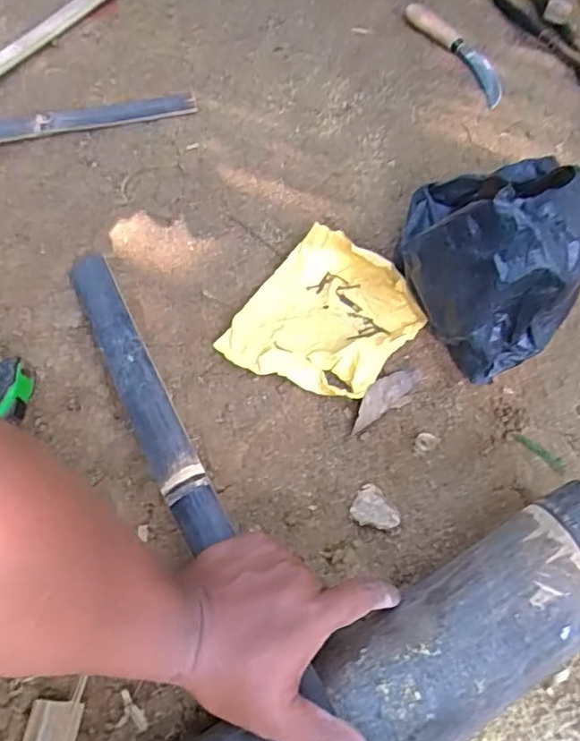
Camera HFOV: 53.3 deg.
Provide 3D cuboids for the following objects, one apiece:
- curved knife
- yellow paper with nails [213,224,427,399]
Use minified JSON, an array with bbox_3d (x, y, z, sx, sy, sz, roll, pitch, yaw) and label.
[{"bbox_3d":[0.211,-0.397,0.720,0.042,0.018,0.195,-25,65,-11],"label":"curved knife"},{"bbox_3d":[0.031,-0.048,0.551,0.148,0.033,0.165,34,69,17],"label":"yellow paper with nails"}]

